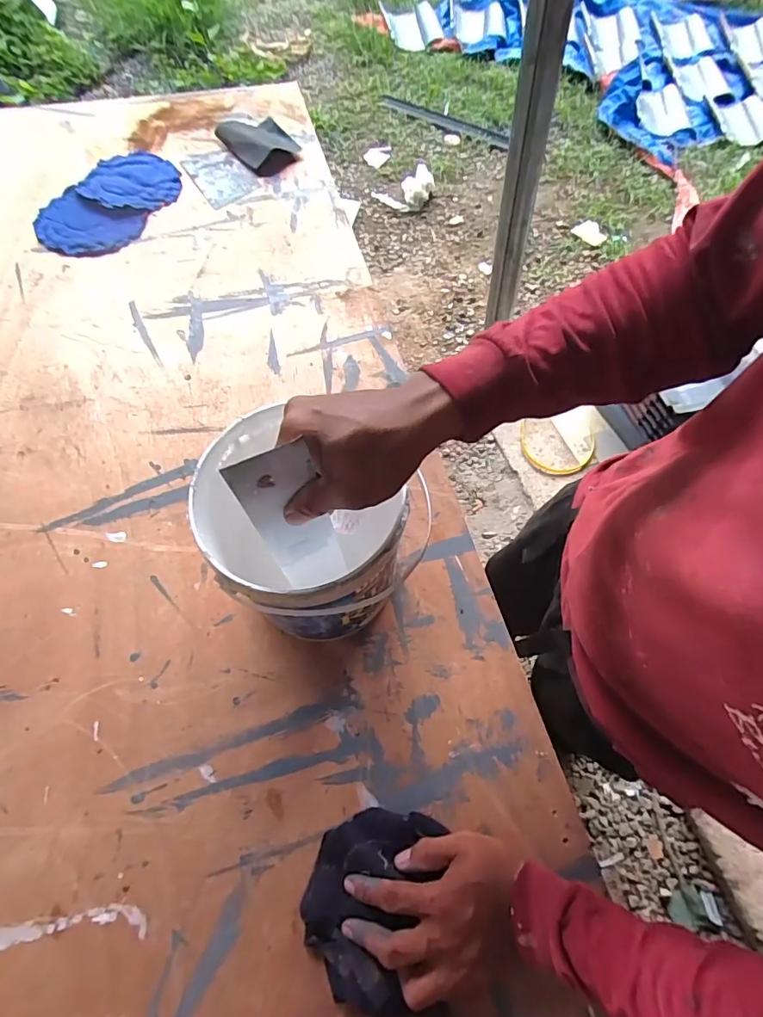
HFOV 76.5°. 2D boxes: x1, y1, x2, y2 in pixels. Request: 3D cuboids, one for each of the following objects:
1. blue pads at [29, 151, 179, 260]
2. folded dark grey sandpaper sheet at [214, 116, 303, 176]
[{"bbox_3d":[-0.460,-0.522,0.819,0.168,0.017,0.258,26,68,10],"label":"blue pads"},{"bbox_3d":[-0.228,-0.686,0.900,0.106,0.024,0.181,-34,71,-15],"label":"folded dark grey sandpaper sheet"}]

